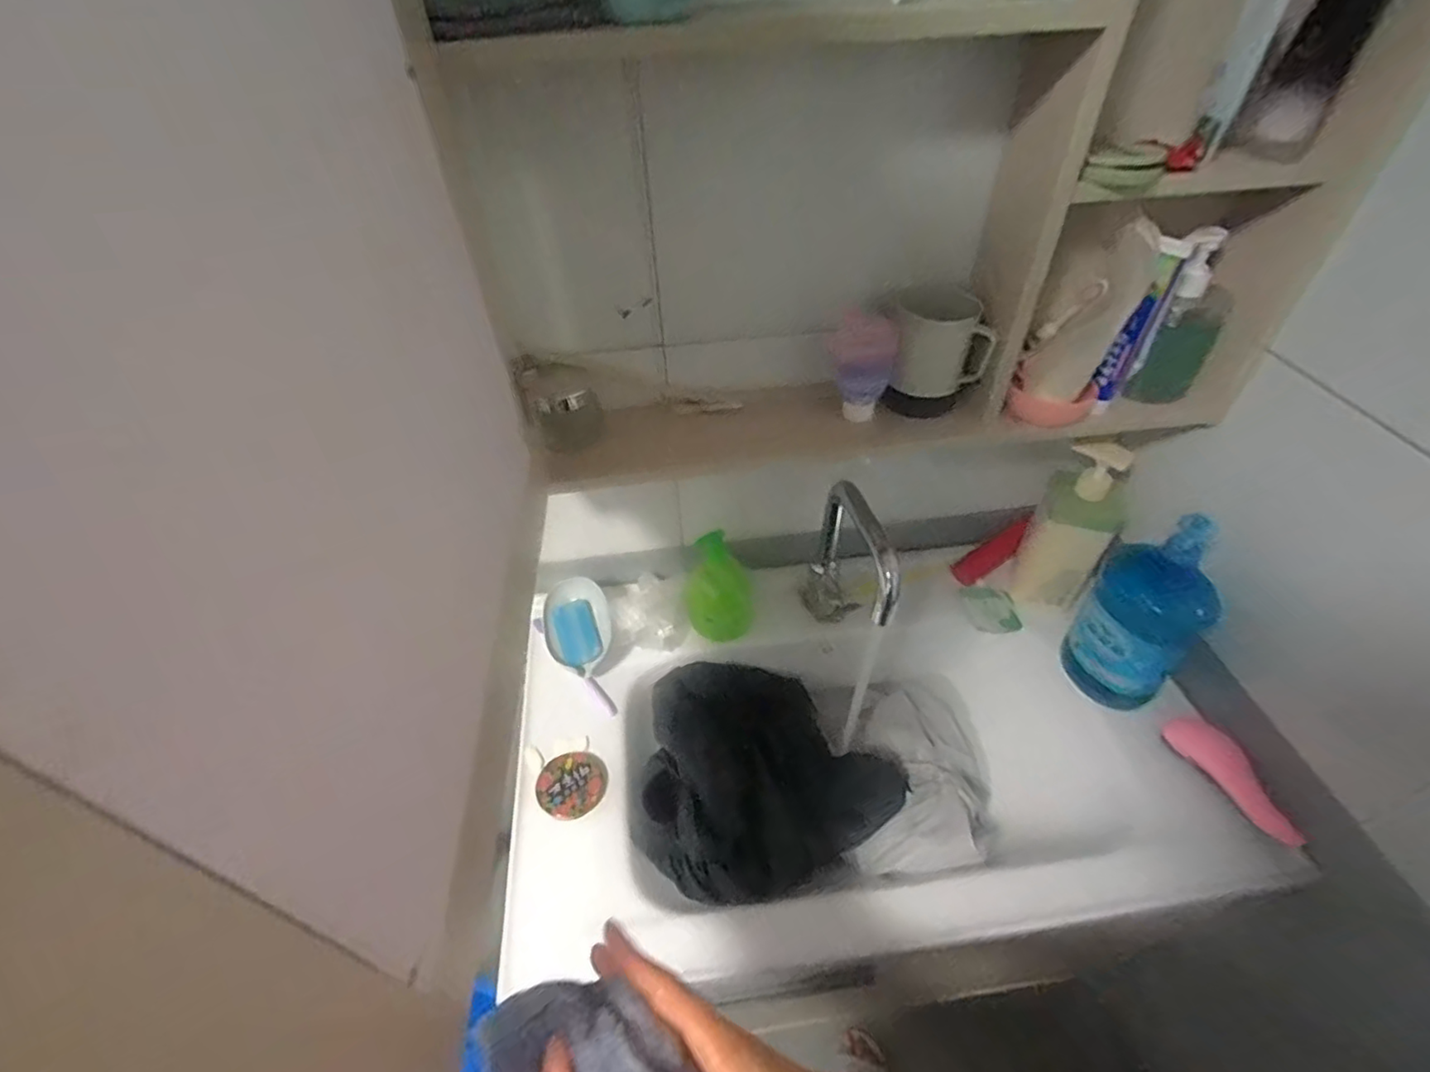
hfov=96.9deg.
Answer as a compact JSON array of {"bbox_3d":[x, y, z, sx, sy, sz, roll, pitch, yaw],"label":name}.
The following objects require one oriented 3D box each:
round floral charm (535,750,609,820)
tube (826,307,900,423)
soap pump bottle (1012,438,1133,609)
[{"bbox_3d":[-0.158,0.274,0.704,0.075,0.012,0.071,-1,45,1],"label":"round floral charm"},{"bbox_3d":[0.151,-0.176,0.663,0.067,0.106,0.030,15,47,17],"label":"tube"},{"bbox_3d":[0.449,-0.008,0.799,0.090,0.234,0.065,21,49,22],"label":"soap pump bottle"}]

